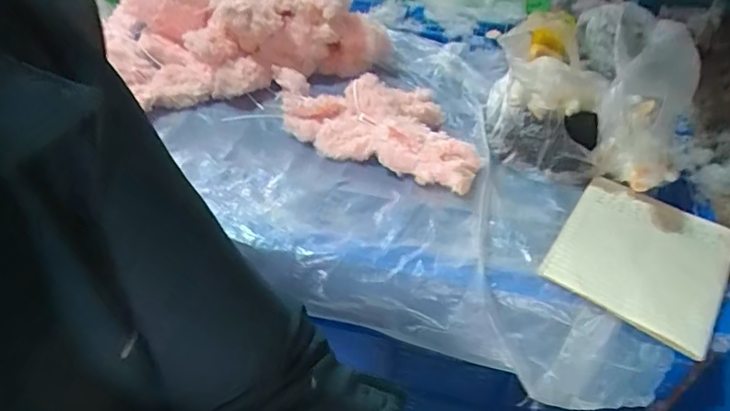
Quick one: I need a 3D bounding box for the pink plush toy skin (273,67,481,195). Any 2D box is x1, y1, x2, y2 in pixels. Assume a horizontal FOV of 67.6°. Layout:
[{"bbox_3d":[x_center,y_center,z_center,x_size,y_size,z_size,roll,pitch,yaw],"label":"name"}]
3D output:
[{"bbox_3d":[0.004,-0.120,0.741,0.316,0.055,0.127,18,48,17],"label":"pink plush toy skin"}]

